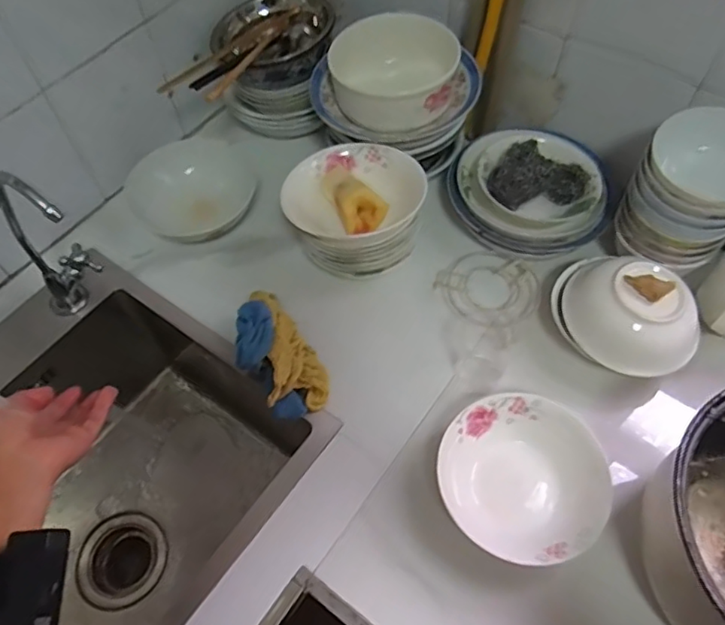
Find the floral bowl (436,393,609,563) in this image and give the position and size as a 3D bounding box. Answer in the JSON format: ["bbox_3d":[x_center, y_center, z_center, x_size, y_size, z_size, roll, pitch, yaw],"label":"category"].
[{"bbox_3d":[0.150,0.152,0.540,0.137,0.047,0.146,-1,54,2],"label":"floral bowl"}]

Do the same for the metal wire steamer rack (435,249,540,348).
[{"bbox_3d":[0.143,-0.029,0.672,0.113,0.024,0.097,28,60,21],"label":"metal wire steamer rack"}]

